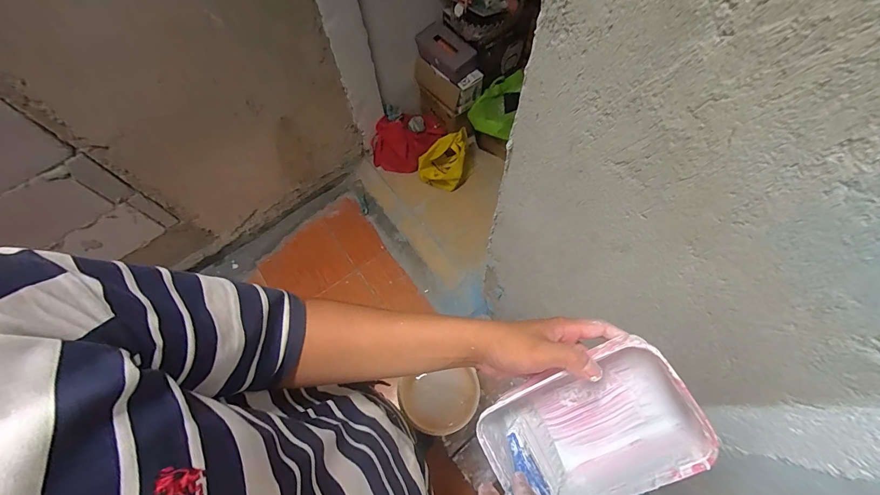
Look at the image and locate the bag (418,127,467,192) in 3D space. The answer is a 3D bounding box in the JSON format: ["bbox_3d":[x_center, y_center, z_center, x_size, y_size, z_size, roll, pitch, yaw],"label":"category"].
[{"bbox_3d":[0.004,-0.378,1.631,0.204,0.162,0.199,4,65,3],"label":"bag"}]

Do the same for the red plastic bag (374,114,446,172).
[{"bbox_3d":[-0.155,-0.498,1.723,0.231,0.146,0.319,31,70,15],"label":"red plastic bag"}]

